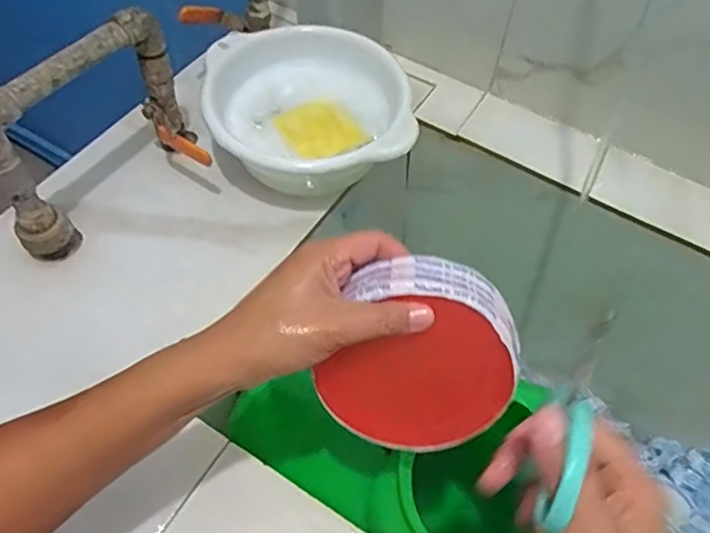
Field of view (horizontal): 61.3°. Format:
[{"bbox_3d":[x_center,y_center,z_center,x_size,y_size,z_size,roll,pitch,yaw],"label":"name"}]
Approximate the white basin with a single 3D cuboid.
[{"bbox_3d":[-0.047,-0.153,0.628,0.196,0.083,0.196,1,57,-2],"label":"white basin"}]

